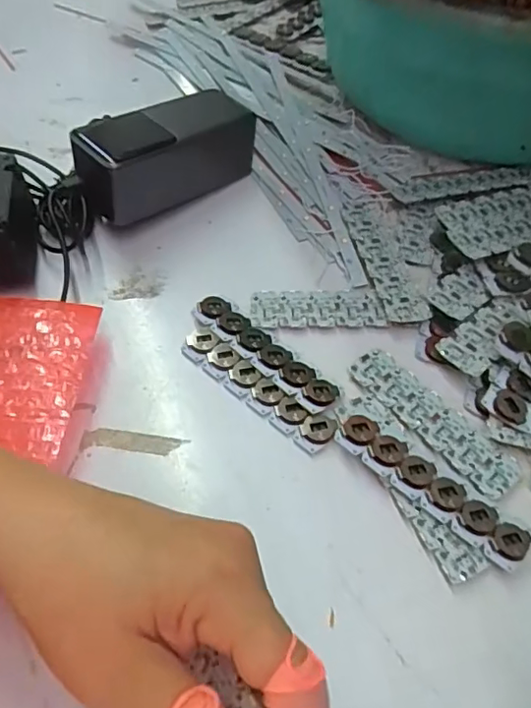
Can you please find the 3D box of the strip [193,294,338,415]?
[{"bbox_3d":[0.000,-0.002,0.338,0.104,0.007,0.025,38,63,23],"label":"strip"}]

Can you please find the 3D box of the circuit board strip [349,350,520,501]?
[{"bbox_3d":[0.094,0.036,0.315,0.029,0.004,0.105,-35,63,-22],"label":"circuit board strip"}]

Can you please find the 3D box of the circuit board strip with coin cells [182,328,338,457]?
[{"bbox_3d":[-0.006,0.019,0.326,0.105,0.005,0.023,34,62,21],"label":"circuit board strip with coin cells"}]

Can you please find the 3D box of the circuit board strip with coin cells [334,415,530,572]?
[{"bbox_3d":[0.084,0.068,0.288,0.106,0.010,0.023,35,62,21],"label":"circuit board strip with coin cells"}]

